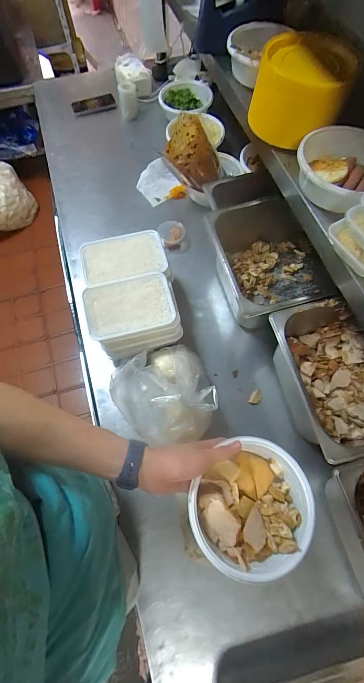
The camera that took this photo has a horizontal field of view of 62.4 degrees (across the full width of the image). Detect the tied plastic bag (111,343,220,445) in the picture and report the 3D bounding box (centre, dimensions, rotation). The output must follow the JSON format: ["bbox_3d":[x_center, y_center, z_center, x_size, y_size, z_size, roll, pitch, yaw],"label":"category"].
[{"bbox_3d":[-0.032,0.090,0.556,0.169,0.124,0.173,-34,71,-13],"label":"tied plastic bag"}]

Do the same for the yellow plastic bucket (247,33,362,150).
[{"bbox_3d":[0.212,-0.450,0.543,0.154,0.110,0.155,0,67,0],"label":"yellow plastic bucket"}]

